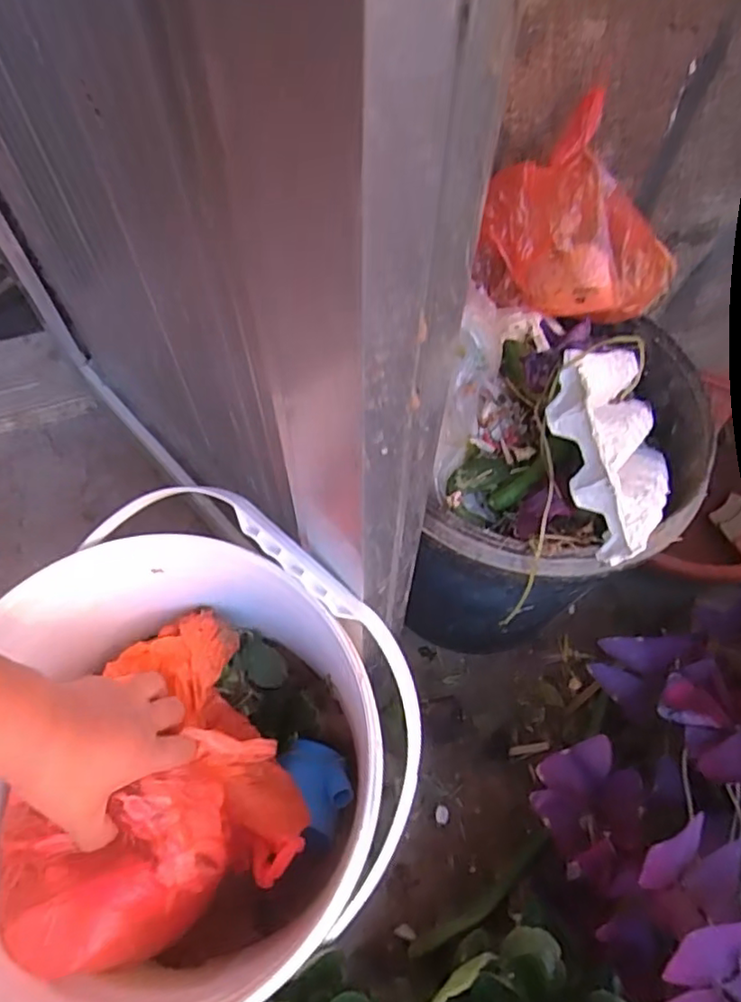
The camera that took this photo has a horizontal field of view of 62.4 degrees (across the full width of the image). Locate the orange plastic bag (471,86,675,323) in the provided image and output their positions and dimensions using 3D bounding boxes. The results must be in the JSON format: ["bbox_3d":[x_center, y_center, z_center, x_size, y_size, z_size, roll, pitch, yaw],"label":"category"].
[{"bbox_3d":[0.179,-0.230,0.510,0.165,0.134,0.102,26,64,13],"label":"orange plastic bag"}]

